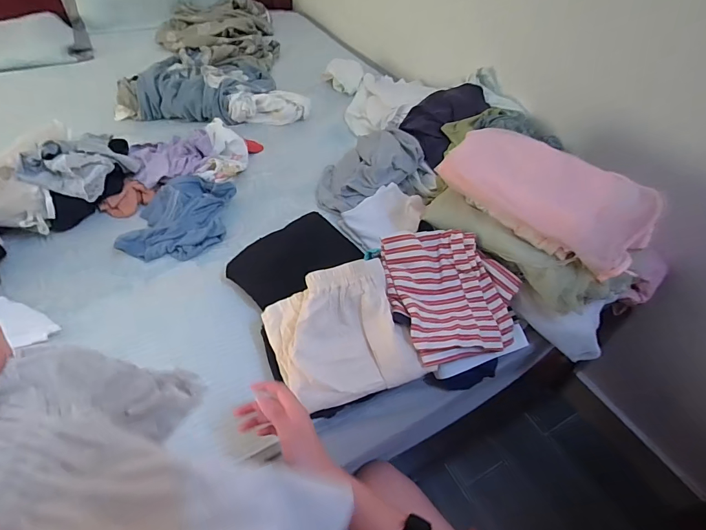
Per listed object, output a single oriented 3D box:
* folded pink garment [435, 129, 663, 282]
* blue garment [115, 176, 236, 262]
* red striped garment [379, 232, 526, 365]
[{"bbox_3d":[0.298,-0.121,0.622,0.314,0.108,0.113,34,54,26],"label":"folded pink garment"},{"bbox_3d":[-0.361,-0.102,0.818,0.192,0.058,0.197,-2,47,-4],"label":"blue garment"},{"bbox_3d":[0.164,0.036,0.620,0.215,0.060,0.213,-2,56,-19],"label":"red striped garment"}]

